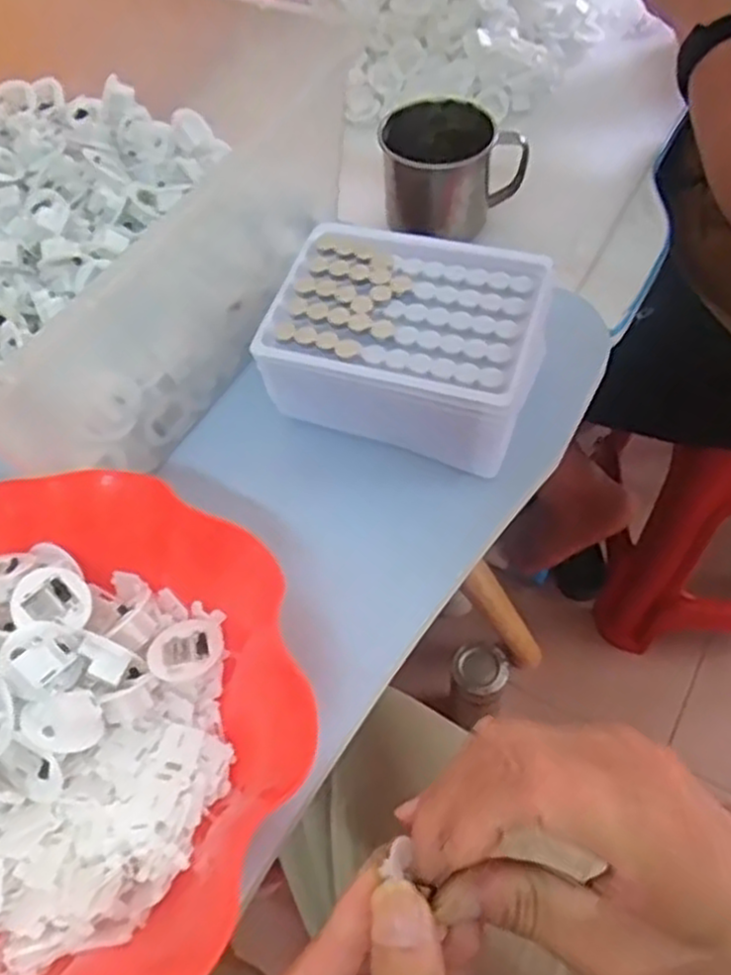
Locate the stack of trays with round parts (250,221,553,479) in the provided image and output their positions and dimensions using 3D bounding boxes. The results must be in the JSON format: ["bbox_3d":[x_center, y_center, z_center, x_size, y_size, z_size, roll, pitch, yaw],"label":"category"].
[{"bbox_3d":[0.021,-0.073,0.406,0.136,0.068,0.100,14,58,13],"label":"stack of trays with round parts"}]

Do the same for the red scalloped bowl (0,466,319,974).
[{"bbox_3d":[-0.137,0.103,0.318,0.211,0.060,0.221,-2,56,3],"label":"red scalloped bowl"}]

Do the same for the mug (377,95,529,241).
[{"bbox_3d":[0.064,-0.232,0.561,0.104,0.066,0.072,5,57,8],"label":"mug"}]

